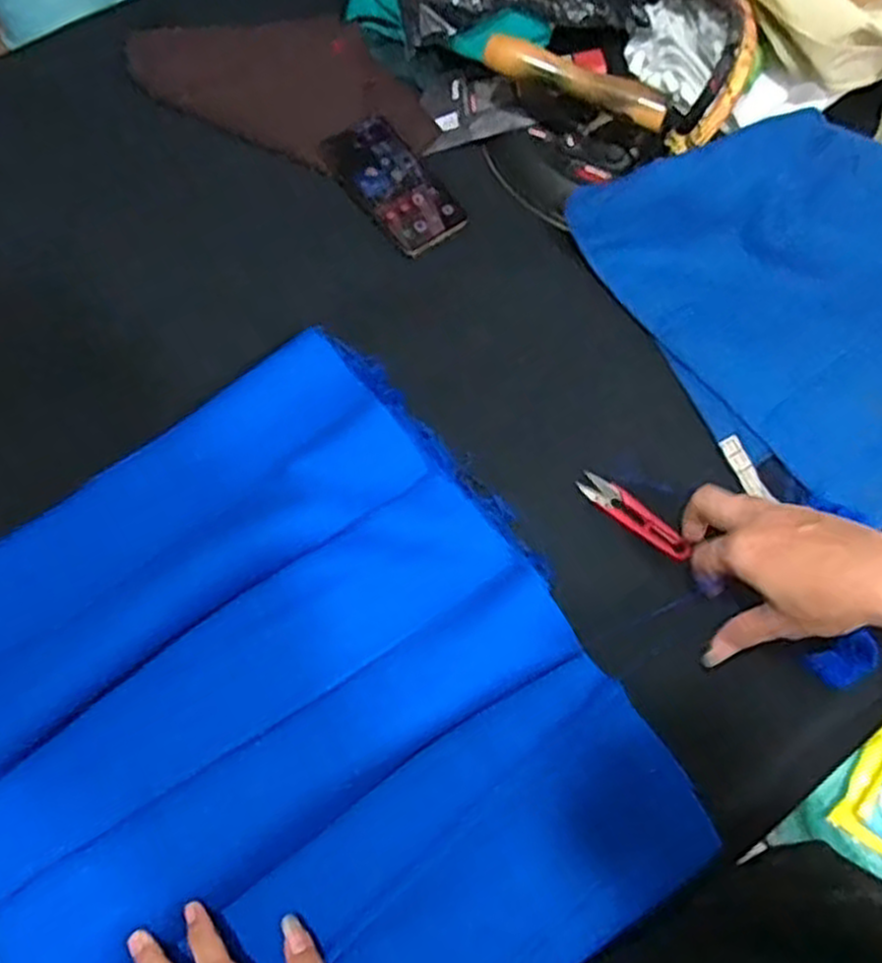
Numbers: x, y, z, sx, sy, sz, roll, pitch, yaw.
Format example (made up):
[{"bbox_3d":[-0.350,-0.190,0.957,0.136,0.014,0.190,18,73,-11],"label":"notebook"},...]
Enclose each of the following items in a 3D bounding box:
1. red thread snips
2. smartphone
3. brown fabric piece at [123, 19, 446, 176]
[{"bbox_3d":[0.156,0.027,0.633,0.101,0.013,0.023,37,73,14],"label":"red thread snips"},{"bbox_3d":[-0.051,-0.301,0.779,0.073,0.016,0.170,-35,71,-5],"label":"smartphone"},{"bbox_3d":[-0.159,-0.431,0.835,0.352,0.021,0.161,30,81,12],"label":"brown fabric piece"}]

